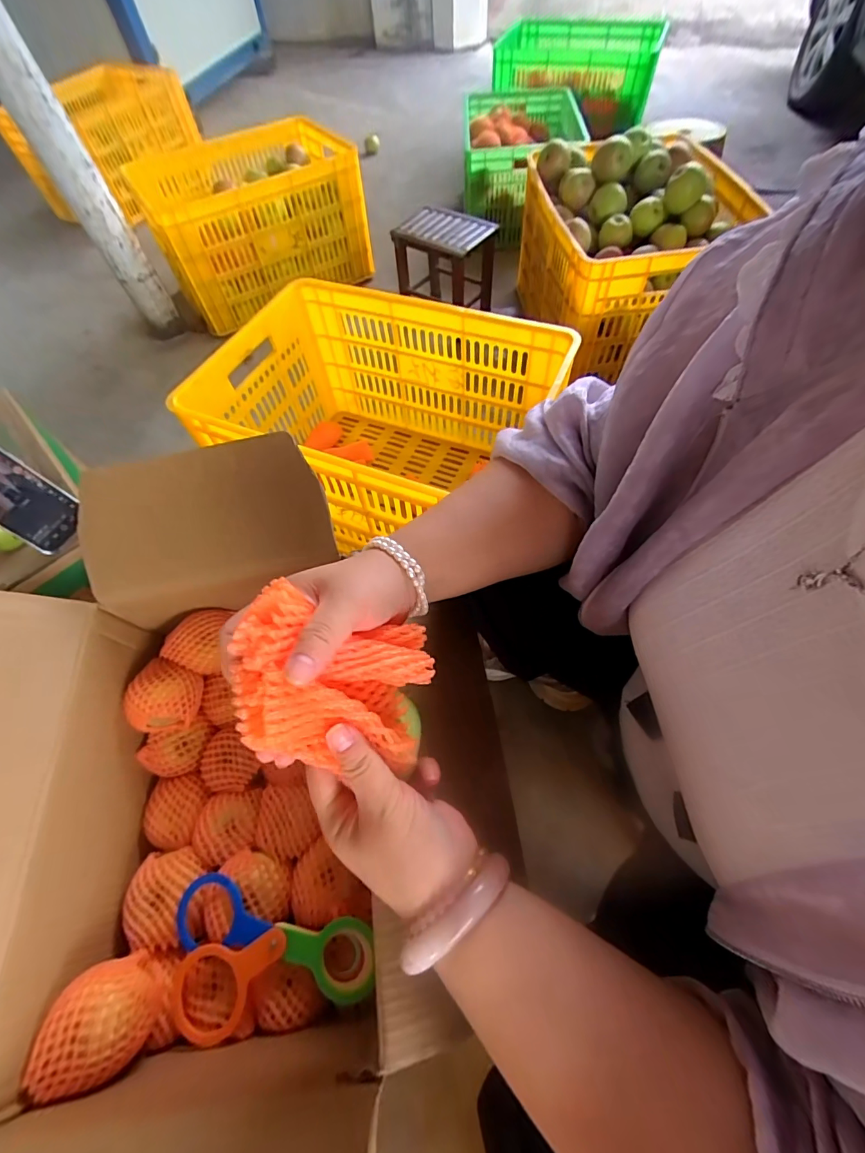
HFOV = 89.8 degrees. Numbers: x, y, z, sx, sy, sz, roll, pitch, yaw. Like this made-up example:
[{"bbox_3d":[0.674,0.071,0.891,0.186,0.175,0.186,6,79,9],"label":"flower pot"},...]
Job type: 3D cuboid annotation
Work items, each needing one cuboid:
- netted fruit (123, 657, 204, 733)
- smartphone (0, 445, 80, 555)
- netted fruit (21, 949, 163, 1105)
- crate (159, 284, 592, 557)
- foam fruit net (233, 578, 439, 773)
[{"bbox_3d":[-0.323,0.149,0.530,0.067,0.067,0.078,13,62,11],"label":"netted fruit"},{"bbox_3d":[-0.494,-0.098,0.508,0.008,0.145,0.074,5,56,45],"label":"smartphone"},{"bbox_3d":[-0.285,0.387,0.382,0.073,0.070,0.076,-9,60,-1],"label":"netted fruit"},{"bbox_3d":[-0.086,-0.273,0.867,0.578,0.312,0.427,21,64,15],"label":"crate"},{"bbox_3d":[-0.062,0.061,0.263,0.114,0.065,0.094,23,61,-34],"label":"foam fruit net"}]

